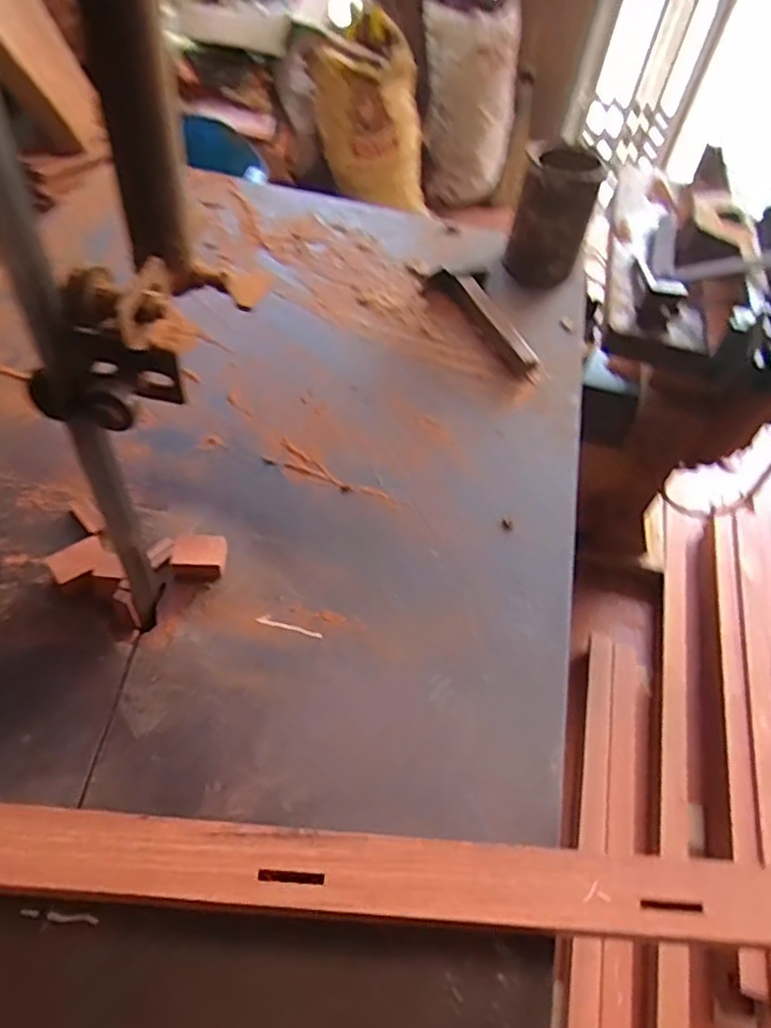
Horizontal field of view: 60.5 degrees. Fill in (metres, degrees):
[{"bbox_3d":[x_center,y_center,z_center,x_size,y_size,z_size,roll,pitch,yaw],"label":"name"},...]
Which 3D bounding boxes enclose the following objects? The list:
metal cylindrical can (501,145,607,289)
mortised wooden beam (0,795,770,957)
[{"bbox_3d":[0.259,-0.460,1.031,0.111,0.182,0.121,3,54,-4],"label":"metal cylindrical can"},{"bbox_3d":[0.107,0.290,0.507,0.983,0.051,0.073,7,54,-3],"label":"mortised wooden beam"}]

